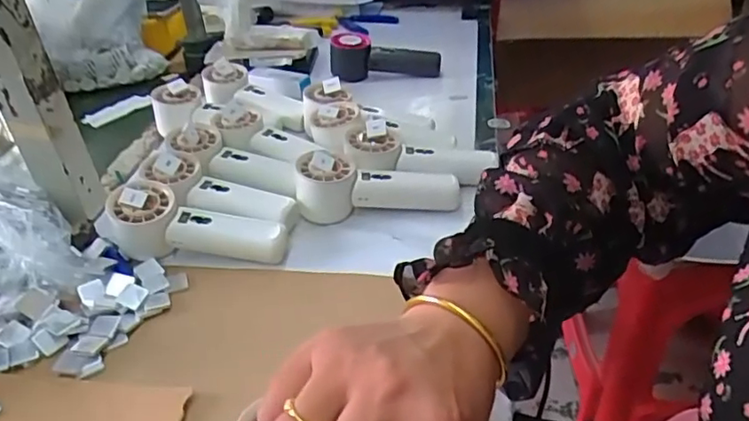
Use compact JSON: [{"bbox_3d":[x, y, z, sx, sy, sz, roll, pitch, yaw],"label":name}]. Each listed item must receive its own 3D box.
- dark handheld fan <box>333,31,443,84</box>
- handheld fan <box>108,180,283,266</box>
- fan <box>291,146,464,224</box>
[{"bbox_3d":[0.014,-0.219,0.842,0.153,0.060,0.057,-7,36,-2],"label":"dark handheld fan"},{"bbox_3d":[-0.157,0.011,0.533,0.155,0.062,0.051,-1,37,4],"label":"handheld fan"},{"bbox_3d":[0.002,-0.029,0.579,0.155,0.059,0.055,-6,37,-3],"label":"fan"}]

